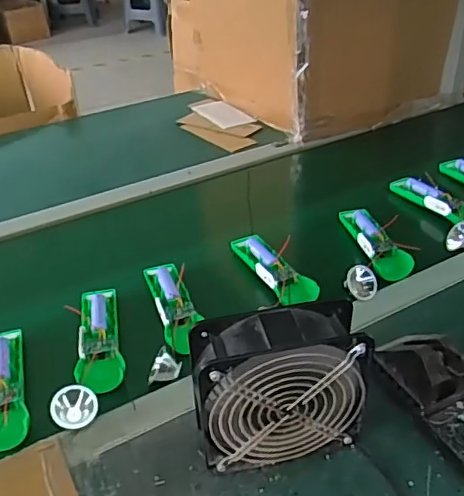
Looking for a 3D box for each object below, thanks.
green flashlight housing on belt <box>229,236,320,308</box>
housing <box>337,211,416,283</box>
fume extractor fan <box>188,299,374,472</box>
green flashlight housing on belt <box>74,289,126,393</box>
[{"bbox_3d":[0.054,0.021,0.750,0.050,0.023,0.152,-18,38,-20],"label":"green flashlight housing on belt"},{"bbox_3d":[0.192,-0.009,0.784,0.046,0.034,0.147,-11,37,-12],"label":"housing"},{"bbox_3d":[0.041,0.129,0.515,0.146,0.156,0.057,-8,36,-8],"label":"fume extractor fan"},{"bbox_3d":[-0.154,0.103,0.664,0.050,0.030,0.146,-9,36,-10],"label":"green flashlight housing on belt"}]

